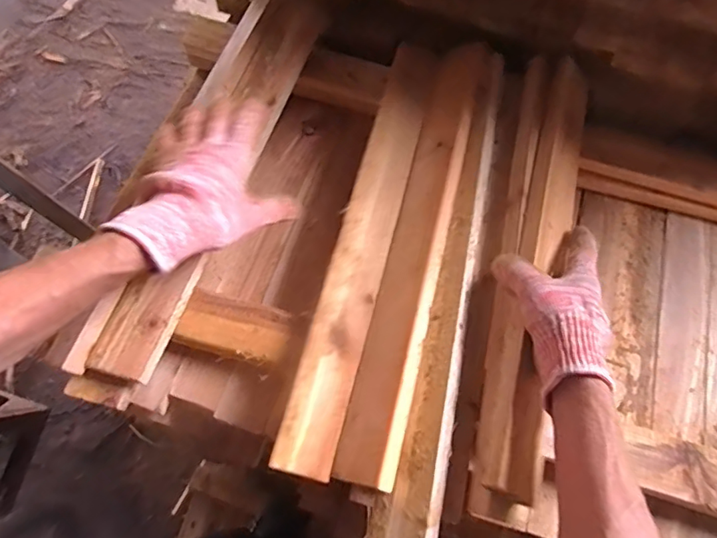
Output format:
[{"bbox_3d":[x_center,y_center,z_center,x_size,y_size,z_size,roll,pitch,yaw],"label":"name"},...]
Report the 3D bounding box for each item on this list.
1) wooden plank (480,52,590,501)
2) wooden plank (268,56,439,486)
[{"bbox_3d":[0.188,-0.029,0.501,0.067,0.037,0.482,20,62,6],"label":"wooden plank"},{"bbox_3d":[0.013,-0.044,0.519,0.056,0.013,0.477,15,67,4],"label":"wooden plank"}]

